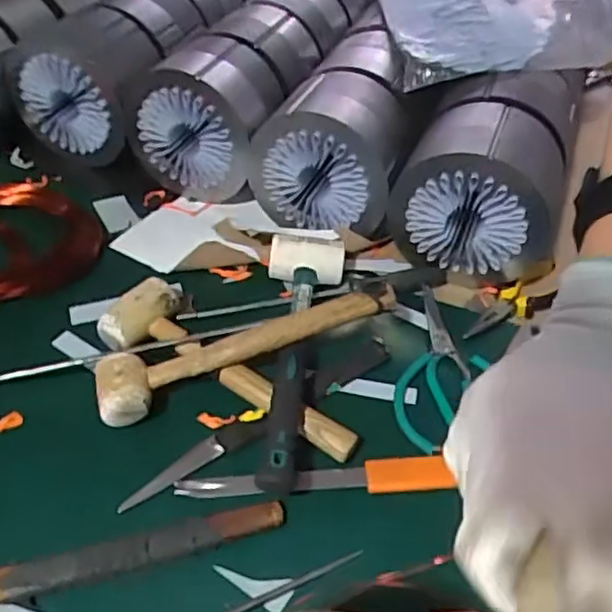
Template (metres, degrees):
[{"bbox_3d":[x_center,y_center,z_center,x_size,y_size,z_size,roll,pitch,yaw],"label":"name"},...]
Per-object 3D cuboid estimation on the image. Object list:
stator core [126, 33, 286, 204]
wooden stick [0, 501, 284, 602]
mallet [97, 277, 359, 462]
[{"bbox_3d":[-0.123,-0.227,0.757,0.167,0.153,0.126,13,50,6],"label":"stator core"},{"bbox_3d":[-0.131,0.182,0.465,0.230,0.014,0.023,-10,51,-14],"label":"wooden stick"},{"bbox_3d":[-0.066,0.059,0.564,0.256,0.037,0.078,28,52,17],"label":"mallet"}]

